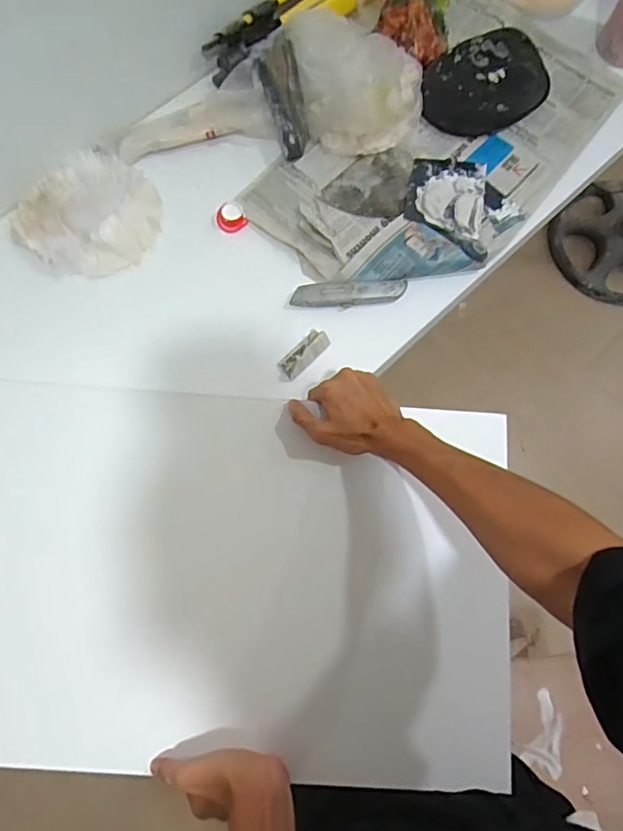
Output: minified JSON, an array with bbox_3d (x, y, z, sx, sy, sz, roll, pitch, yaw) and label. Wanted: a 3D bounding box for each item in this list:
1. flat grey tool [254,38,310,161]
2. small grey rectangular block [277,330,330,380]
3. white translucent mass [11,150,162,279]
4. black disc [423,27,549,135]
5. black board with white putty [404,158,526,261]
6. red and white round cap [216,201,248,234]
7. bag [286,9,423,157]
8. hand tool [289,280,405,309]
[{"bbox_3d":[-0.037,-0.430,0.711,0.051,0.042,0.151,-16,95,-5],"label":"flat grey tool"},{"bbox_3d":[-0.009,-0.079,0.657,0.030,0.020,0.070,44,79,10],"label":"small grey rectangular block"},{"bbox_3d":[-0.297,-0.271,0.704,0.181,0.024,0.182,0,75,-1],"label":"white translucent mass"},{"bbox_3d":[0.246,-0.478,0.755,0.186,0.035,0.141,-17,76,-5],"label":"black disc"},{"bbox_3d":[0.200,-0.295,0.714,0.157,0.031,0.142,38,78,9],"label":"black board with white putty"},{"bbox_3d":[-0.109,-0.268,0.710,0.038,0.014,0.044,-25,77,-7],"label":"red and white round cap"},{"bbox_3d":[0.067,-0.460,0.718,0.178,0.088,0.165,-10,75,-3],"label":"bag"},{"bbox_3d":[0.048,-0.156,0.677,0.144,0.017,0.032,-1,75,-1],"label":"hand tool"}]

